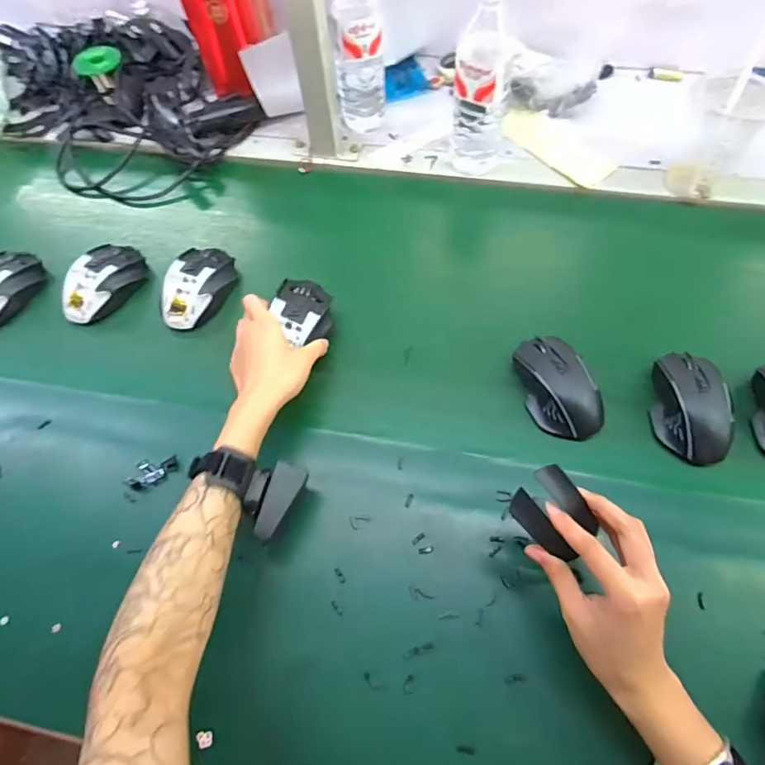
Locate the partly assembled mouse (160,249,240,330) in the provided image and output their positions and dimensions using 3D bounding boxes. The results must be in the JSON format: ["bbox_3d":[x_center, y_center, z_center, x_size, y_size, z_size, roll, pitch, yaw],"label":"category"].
[{"bbox_3d":[-0.225,-0.117,0.616,0.062,0.032,0.108,21,65,14],"label":"partly assembled mouse"}]

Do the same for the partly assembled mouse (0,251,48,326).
[{"bbox_3d":[-0.478,-0.118,0.635,0.062,0.039,0.118,18,64,13],"label":"partly assembled mouse"}]

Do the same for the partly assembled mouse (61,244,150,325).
[{"bbox_3d":[-0.347,-0.127,0.633,0.064,0.036,0.120,19,64,13],"label":"partly assembled mouse"}]

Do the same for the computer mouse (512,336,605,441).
[{"bbox_3d":[0.182,0.003,0.530,0.064,0.034,0.114,-20,62,-8],"label":"computer mouse"}]

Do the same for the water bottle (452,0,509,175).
[{"bbox_3d":[0.122,-0.362,0.619,0.068,0.221,0.063,10,62,8],"label":"water bottle"}]

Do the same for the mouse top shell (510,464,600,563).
[{"bbox_3d":[0.128,0.099,0.387,0.069,0.017,0.062,40,95,2],"label":"mouse top shell"}]

